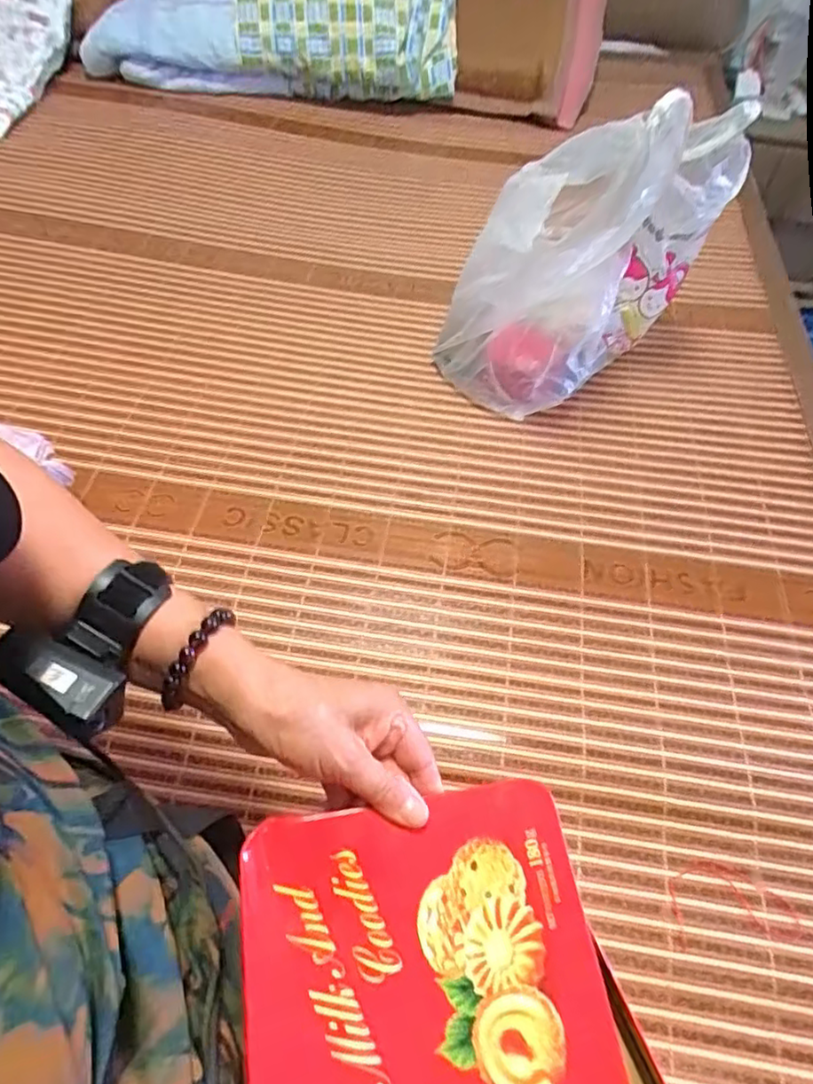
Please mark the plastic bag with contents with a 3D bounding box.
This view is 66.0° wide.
[{"bbox_3d":[0.182,-0.302,0.636,0.249,0.298,0.161,-33,62,-22],"label":"plastic bag with contents"}]

